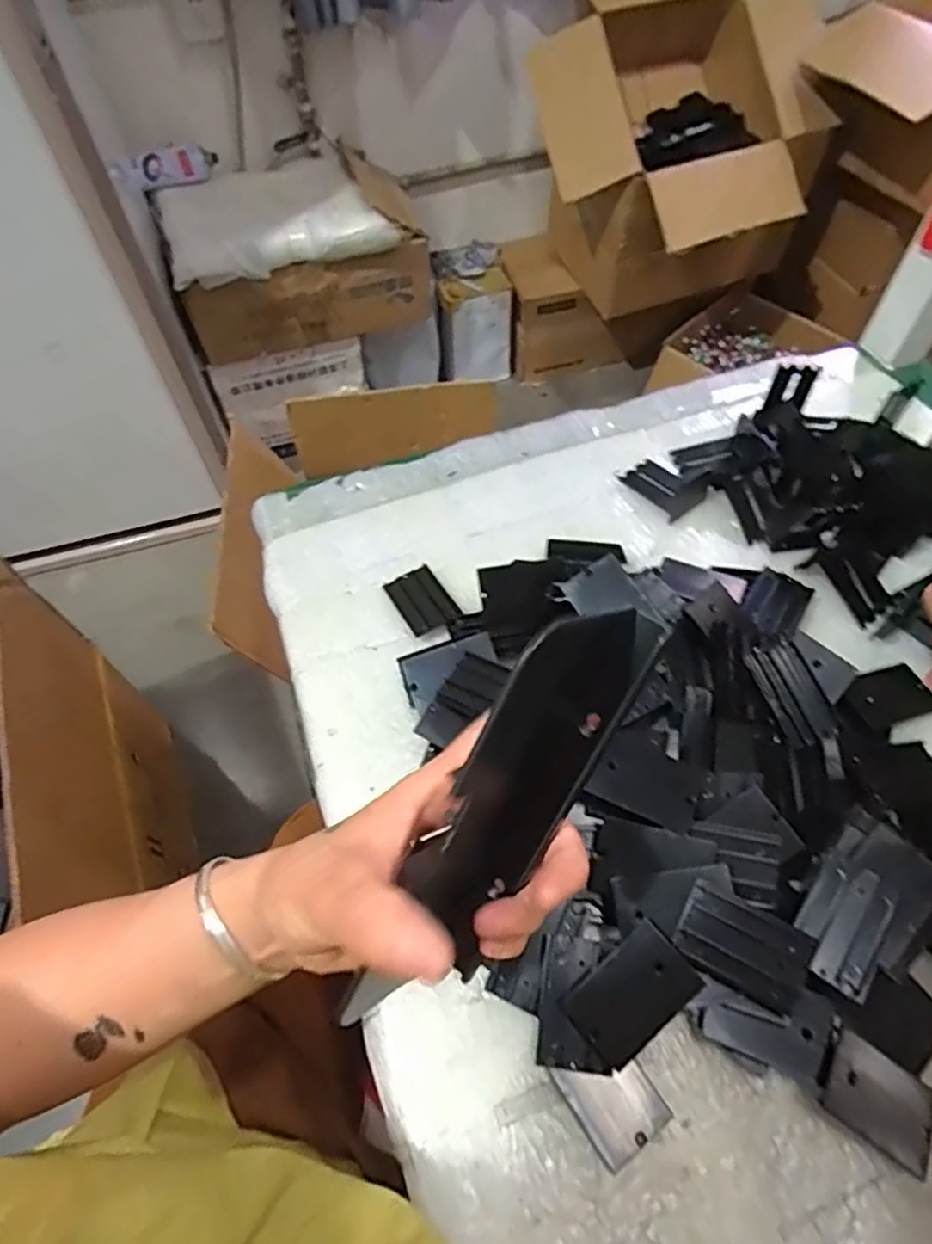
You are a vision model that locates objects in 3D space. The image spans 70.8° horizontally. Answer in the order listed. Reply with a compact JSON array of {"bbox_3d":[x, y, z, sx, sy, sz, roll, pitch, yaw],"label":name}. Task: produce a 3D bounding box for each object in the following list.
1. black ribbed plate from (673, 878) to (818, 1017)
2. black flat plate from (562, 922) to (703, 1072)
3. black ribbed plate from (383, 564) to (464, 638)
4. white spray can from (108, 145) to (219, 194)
[{"bbox_3d":[0.128,0.149,0.302,0.056,0.004,0.035,26,77,16],"label":"black ribbed plate"},{"bbox_3d":[0.077,0.171,0.303,0.057,0.007,0.037,-40,76,-6],"label":"black flat plate"},{"bbox_3d":[-0.029,-0.014,0.451,0.035,0.006,0.050,-28,61,-15],"label":"black ribbed plate"},{"bbox_3d":[-0.601,-0.919,1.326,0.207,0.072,0.074,-35,63,-18],"label":"white spray can"}]

